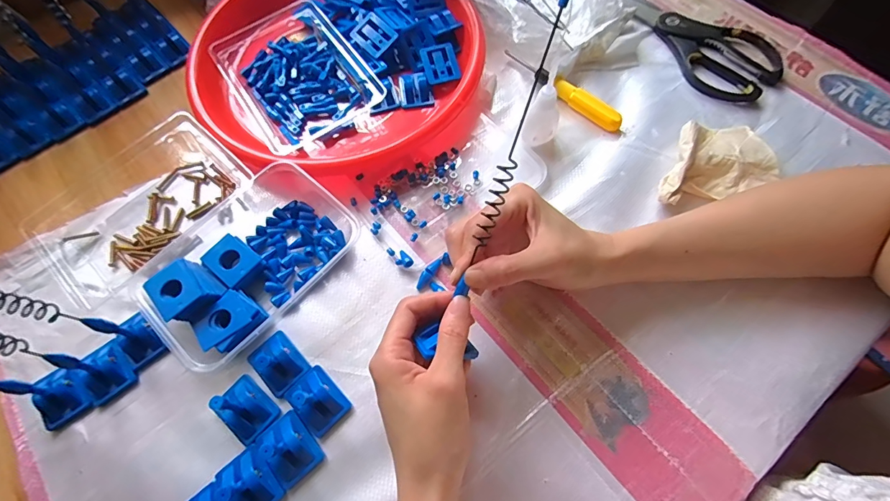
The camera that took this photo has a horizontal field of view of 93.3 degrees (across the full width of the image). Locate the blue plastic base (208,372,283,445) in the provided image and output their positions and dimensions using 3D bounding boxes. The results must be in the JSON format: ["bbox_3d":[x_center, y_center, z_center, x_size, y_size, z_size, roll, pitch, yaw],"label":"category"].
[{"bbox_3d":[-0.153,0.115,0.306,0.042,0.042,0.033,37,73,17],"label":"blue plastic base"}]

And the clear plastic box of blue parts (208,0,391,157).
[{"bbox_3d":[-0.153,-0.179,0.431,0.121,0.033,0.169,-34,69,-11],"label":"clear plastic box of blue parts"}]

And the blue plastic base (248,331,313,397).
[{"bbox_3d":[-0.133,0.089,0.333,0.034,0.017,0.045,-42,71,-14],"label":"blue plastic base"}]

